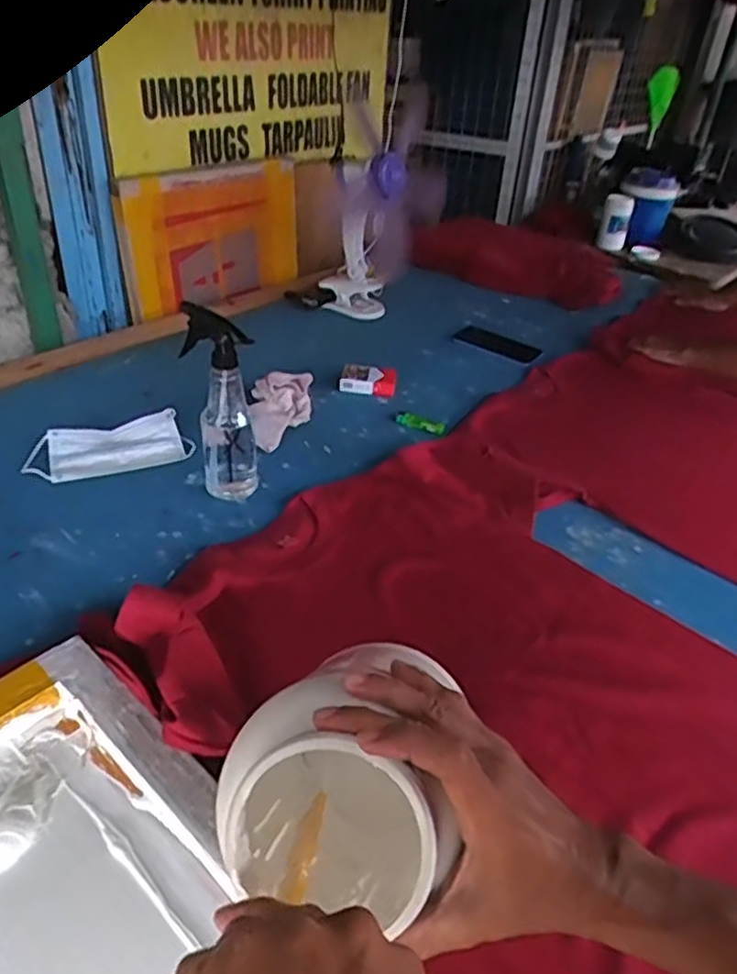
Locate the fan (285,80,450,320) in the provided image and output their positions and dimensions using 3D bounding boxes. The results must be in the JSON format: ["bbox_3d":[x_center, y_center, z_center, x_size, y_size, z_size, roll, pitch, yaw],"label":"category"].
[{"bbox_3d":[0.014,-0.530,1.355,0.224,0.367,0.163,16,39,15],"label":"fan"}]

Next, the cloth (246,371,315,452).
[{"bbox_3d":[-0.137,-0.117,1.065,0.099,0.045,0.157,0,38,-5],"label":"cloth"}]

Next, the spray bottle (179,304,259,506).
[{"bbox_3d":[-0.184,-0.112,0.887,0.082,0.235,0.094,-3,38,-9],"label":"spray bottle"}]

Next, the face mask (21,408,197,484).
[{"bbox_3d":[-0.360,-0.061,0.973,0.211,0.027,0.103,-14,41,-22],"label":"face mask"}]

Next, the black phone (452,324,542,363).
[{"bbox_3d":[0.252,-0.276,1.353,0.169,0.011,0.084,29,44,29],"label":"black phone"}]

